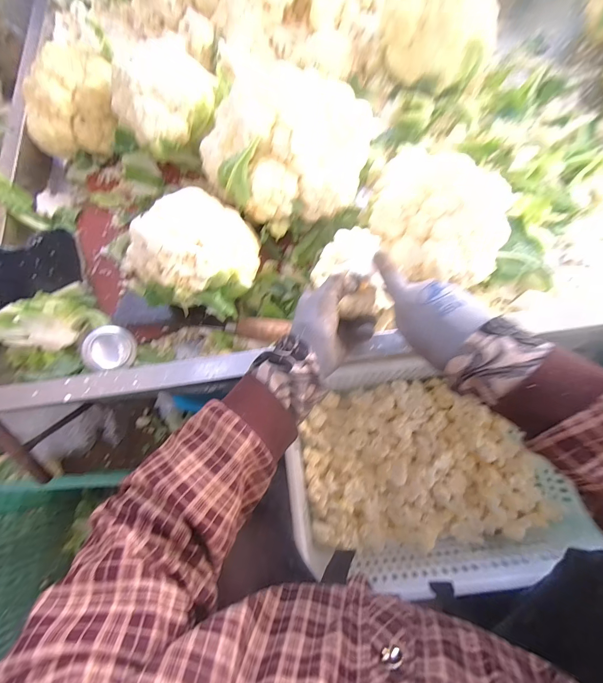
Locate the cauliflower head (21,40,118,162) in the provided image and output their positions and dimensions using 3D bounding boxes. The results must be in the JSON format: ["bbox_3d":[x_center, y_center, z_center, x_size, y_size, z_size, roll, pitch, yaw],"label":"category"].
[{"bbox_3d":[-0.355,-0.373,0.511,0.147,0.118,0.111,7,72,5],"label":"cauliflower head"}]

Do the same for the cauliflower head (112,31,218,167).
[{"bbox_3d":[-0.184,-0.323,0.433,0.110,0.103,0.114,-1,72,2],"label":"cauliflower head"}]

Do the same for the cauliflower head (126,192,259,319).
[{"bbox_3d":[-0.123,-0.103,0.388,0.127,0.096,0.155,36,77,13],"label":"cauliflower head"}]

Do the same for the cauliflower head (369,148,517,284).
[{"bbox_3d":[0.171,-0.148,0.393,0.174,0.097,0.136,24,74,10],"label":"cauliflower head"}]

